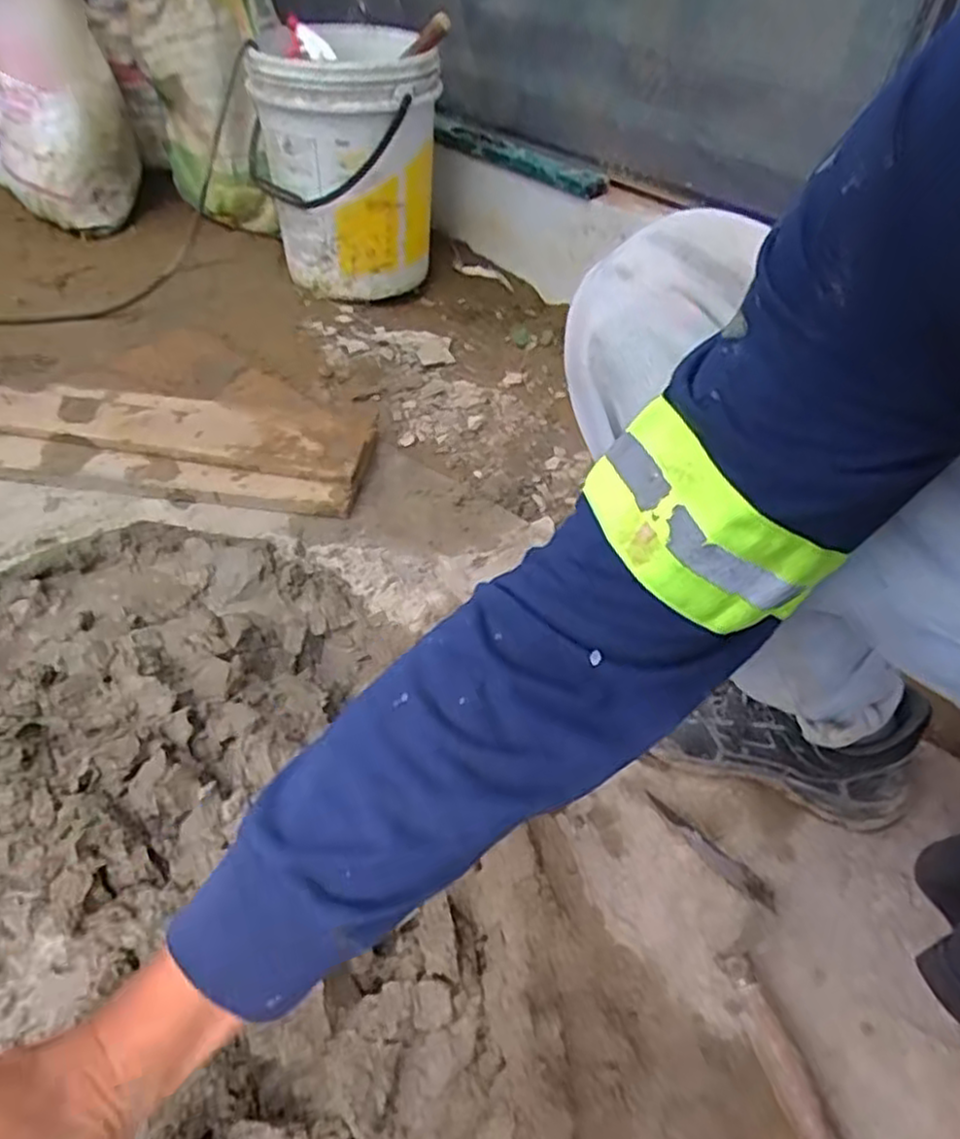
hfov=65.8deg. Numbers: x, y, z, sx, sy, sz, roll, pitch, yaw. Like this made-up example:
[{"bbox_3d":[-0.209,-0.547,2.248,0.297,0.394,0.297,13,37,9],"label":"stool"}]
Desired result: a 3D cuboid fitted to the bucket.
[{"bbox_3d":[-0.228,-0.669,1.251,0.293,0.355,0.267,-5,46,-9],"label":"bucket"}]

